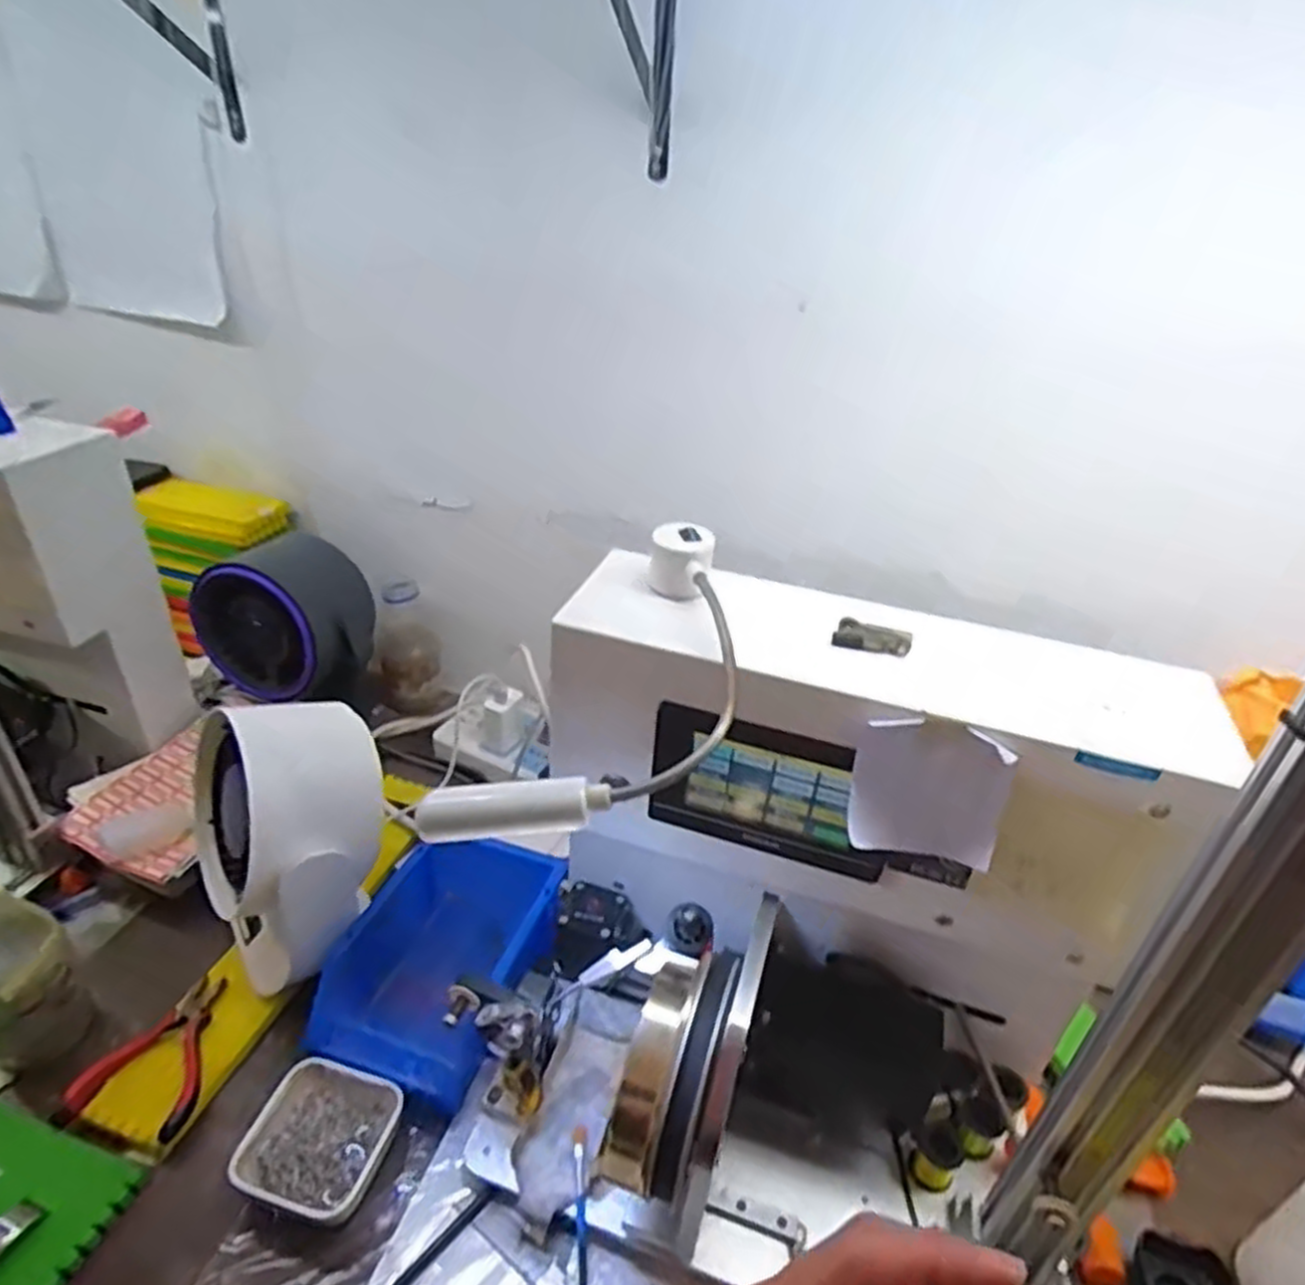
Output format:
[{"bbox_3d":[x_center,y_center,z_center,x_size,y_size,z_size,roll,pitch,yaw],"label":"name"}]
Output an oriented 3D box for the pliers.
[{"bbox_3d":[-0.347,0.288,0.559,0.079,0.015,0.113,5,32,2],"label":"pliers"}]

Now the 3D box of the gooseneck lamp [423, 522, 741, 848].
[{"bbox_3d":[-0.004,0.024,0.395,0.099,0.034,0.229,18,49,23],"label":"gooseneck lamp"}]

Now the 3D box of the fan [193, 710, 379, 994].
[{"bbox_3d":[-0.283,0.155,0.625,0.132,0.210,0.168,-17,37,-30],"label":"fan"}]

